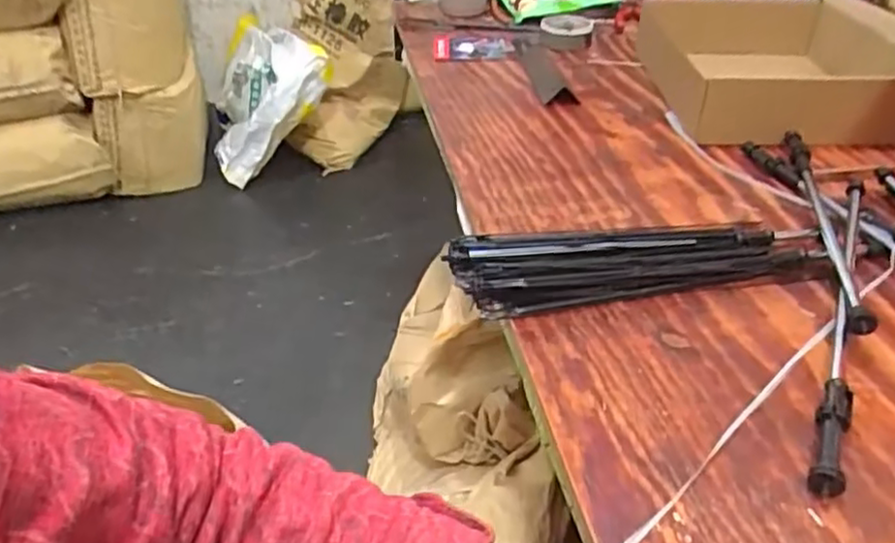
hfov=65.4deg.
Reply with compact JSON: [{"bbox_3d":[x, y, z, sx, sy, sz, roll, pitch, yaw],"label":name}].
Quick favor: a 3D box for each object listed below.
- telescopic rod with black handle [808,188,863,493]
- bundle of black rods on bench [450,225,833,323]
[{"bbox_3d":[0.315,0.025,0.554,0.018,0.020,0.397,16,39,23],"label":"telescopic rod with black handle"},{"bbox_3d":[0.161,-0.011,0.598,0.306,0.029,0.080,-7,36,-8],"label":"bundle of black rods on bench"}]

